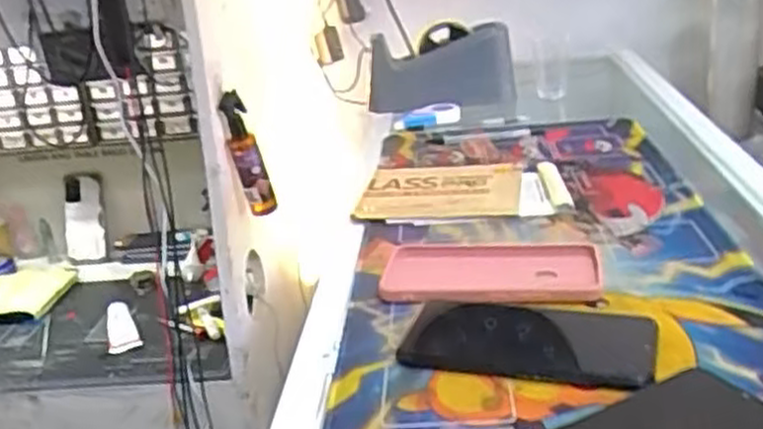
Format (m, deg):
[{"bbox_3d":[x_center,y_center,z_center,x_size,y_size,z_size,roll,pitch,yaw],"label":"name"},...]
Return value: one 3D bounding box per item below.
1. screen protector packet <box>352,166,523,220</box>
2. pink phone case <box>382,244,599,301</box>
[{"bbox_3d":[0.058,-0.023,0.776,0.153,0.009,0.131,-3,22,9],"label":"screen protector packet"},{"bbox_3d":[0.083,0.042,0.602,0.160,0.010,0.092,-1,22,13],"label":"pink phone case"}]

